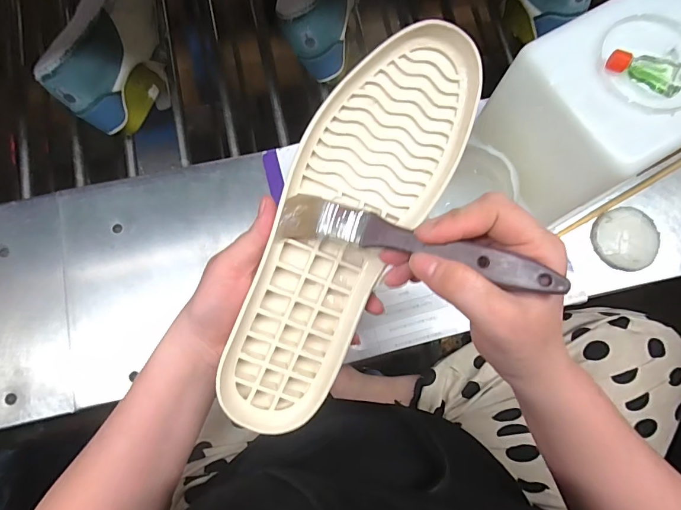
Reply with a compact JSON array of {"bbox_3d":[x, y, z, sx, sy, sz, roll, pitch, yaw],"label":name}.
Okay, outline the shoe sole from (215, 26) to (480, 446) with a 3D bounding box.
[{"bbox_3d":[0.002,-0.016,0.291,0.096,0.030,0.298,25,91,-9],"label":"shoe sole"}]

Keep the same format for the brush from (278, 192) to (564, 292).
[{"bbox_3d":[0.040,-0.005,0.244,0.171,0.018,0.026,16,74,22],"label":"brush"}]

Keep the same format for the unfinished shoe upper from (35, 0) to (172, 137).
[{"bbox_3d":[-0.270,-0.266,0.482,0.085,0.118,0.242,0,77,0],"label":"unfinished shoe upper"}]

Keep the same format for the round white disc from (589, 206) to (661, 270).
[{"bbox_3d":[0.315,-0.019,0.437,0.070,0.005,0.068,0,79,0],"label":"round white disc"}]

